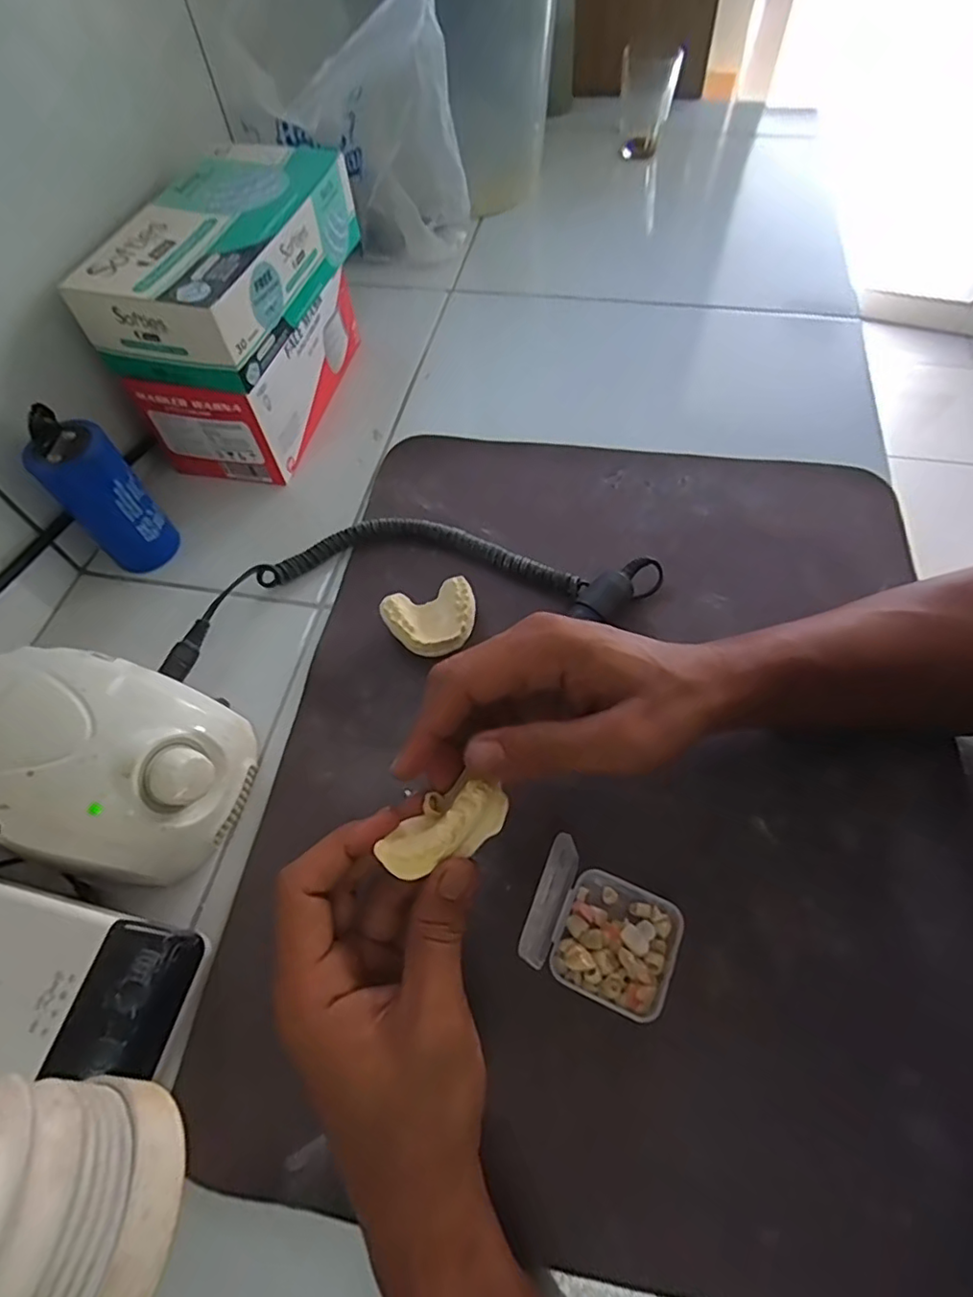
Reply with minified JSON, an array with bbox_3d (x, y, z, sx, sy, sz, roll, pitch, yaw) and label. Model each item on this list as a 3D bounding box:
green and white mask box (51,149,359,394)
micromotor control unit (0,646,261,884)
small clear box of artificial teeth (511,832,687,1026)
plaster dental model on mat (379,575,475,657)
[{"bbox_3d":[-0.188,-0.288,0.437,0.110,0.061,0.211,13,61,11],"label":"green and white mask box"},{"bbox_3d":[-0.209,0.063,0.327,0.136,0.084,0.106,16,62,12],"label":"micromotor control unit"},{"bbox_3d":[0.057,0.133,0.280,0.073,0.069,0.059,21,63,15],"label":"small clear box of artificial teeth"},{"bbox_3d":[-0.036,-0.018,0.392,0.059,0.021,0.047,-13,60,-5],"label":"plaster dental model on mat"}]

